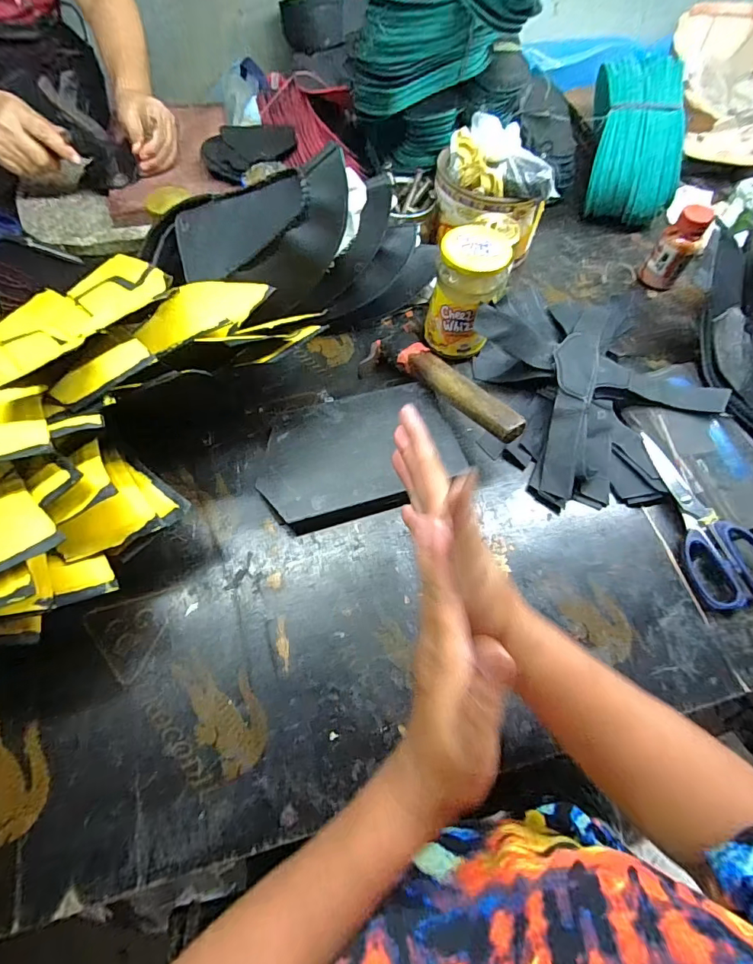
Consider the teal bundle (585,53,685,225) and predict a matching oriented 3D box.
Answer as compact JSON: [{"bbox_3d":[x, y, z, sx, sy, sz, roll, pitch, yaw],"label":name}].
[{"bbox_3d":[0.395,-0.534,0.709,0.124,0.090,0.268,7,82,2],"label":"teal bundle"}]

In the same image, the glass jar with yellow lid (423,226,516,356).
[{"bbox_3d":[0.102,-0.216,0.526,0.077,0.122,0.074,14,62,6],"label":"glass jar with yellow lid"}]

